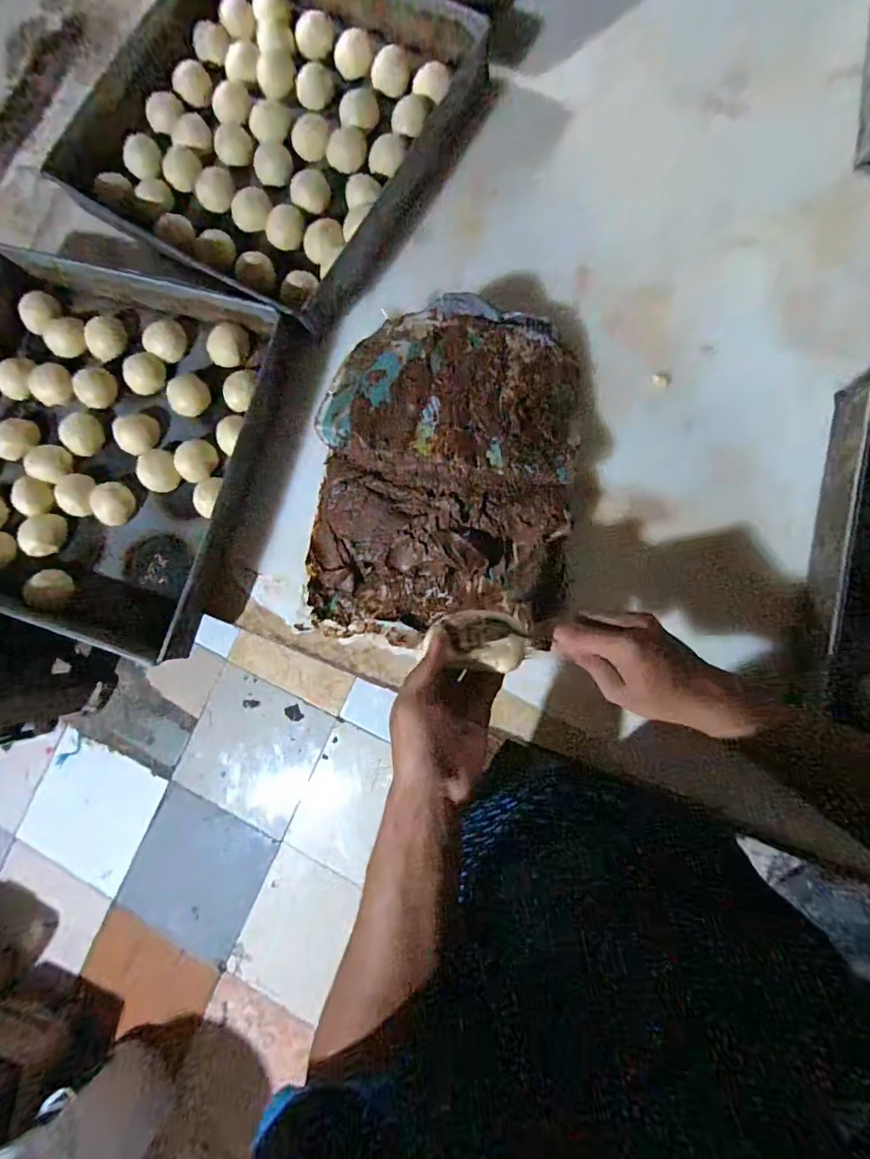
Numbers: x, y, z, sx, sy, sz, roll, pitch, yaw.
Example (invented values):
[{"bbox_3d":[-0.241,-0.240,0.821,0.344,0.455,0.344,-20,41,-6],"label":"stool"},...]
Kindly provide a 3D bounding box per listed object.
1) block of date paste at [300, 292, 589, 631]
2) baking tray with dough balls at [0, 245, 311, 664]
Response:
[{"bbox_3d":[0.007,-0.110,0.515,0.279,0.062,0.348,5,84,8],"label":"block of date paste"},{"bbox_3d":[-0.419,-0.159,0.592,0.434,0.078,0.420,19,87,9],"label":"baking tray with dough balls"}]

